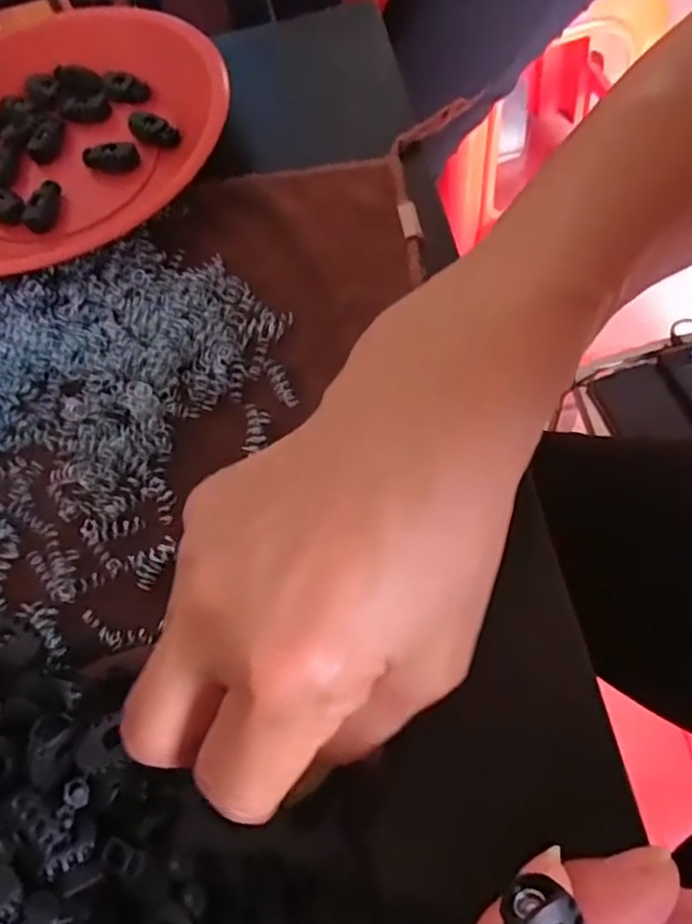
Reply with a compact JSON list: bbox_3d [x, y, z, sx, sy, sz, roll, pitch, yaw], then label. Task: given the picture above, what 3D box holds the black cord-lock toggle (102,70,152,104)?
[{"bbox_3d":[-0.124,-0.212,0.390,0.027,0.010,0.016,11,67,15],"label":"black cord-lock toggle"}]

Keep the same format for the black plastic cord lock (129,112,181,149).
[{"bbox_3d":[-0.103,-0.177,0.367,0.029,0.008,0.014,28,72,21],"label":"black plastic cord lock"}]

